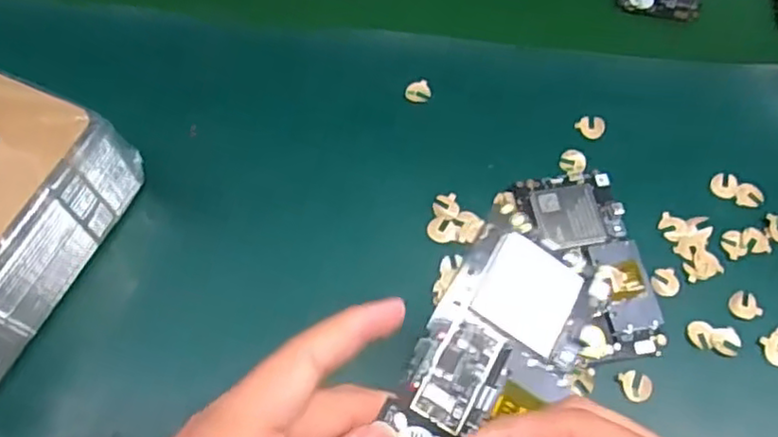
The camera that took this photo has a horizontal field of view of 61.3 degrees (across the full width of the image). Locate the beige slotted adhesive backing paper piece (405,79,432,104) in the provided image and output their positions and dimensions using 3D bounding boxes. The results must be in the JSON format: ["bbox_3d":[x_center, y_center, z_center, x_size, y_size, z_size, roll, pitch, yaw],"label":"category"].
[{"bbox_3d":[0.021,-0.091,0.474,0.018,0.004,0.017,-14,65,-10],"label":"beige slotted adhesive backing paper piece"}]

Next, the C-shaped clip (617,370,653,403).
[{"bbox_3d":[0.146,0.098,0.386,0.017,0.004,0.019,-27,68,-15],"label":"C-shaped clip"}]

